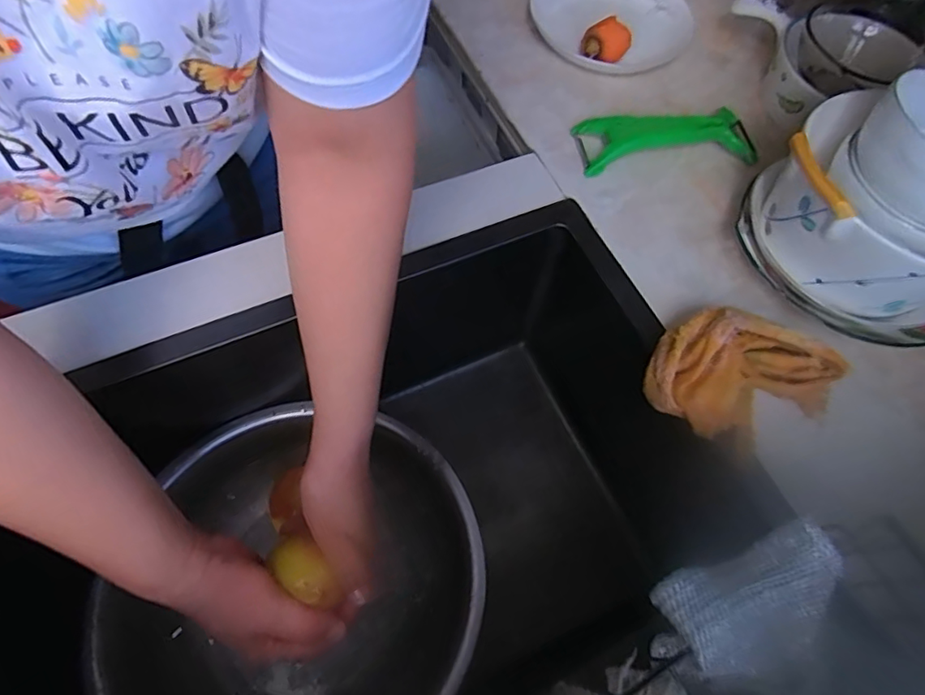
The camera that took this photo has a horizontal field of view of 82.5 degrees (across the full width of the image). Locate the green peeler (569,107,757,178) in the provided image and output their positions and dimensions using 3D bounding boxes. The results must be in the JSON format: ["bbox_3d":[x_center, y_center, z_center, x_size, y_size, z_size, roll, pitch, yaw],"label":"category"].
[{"bbox_3d":[0.205,-0.214,0.531,0.173,0.031,0.069,-7,63,-6],"label":"green peeler"}]

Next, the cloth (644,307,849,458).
[{"bbox_3d":[0.212,0.019,0.404,0.118,0.059,0.109,-31,68,-17],"label":"cloth"}]

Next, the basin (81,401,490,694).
[{"bbox_3d":[-0.139,0.219,0.485,0.301,0.114,0.308,1,63,-2],"label":"basin"}]

